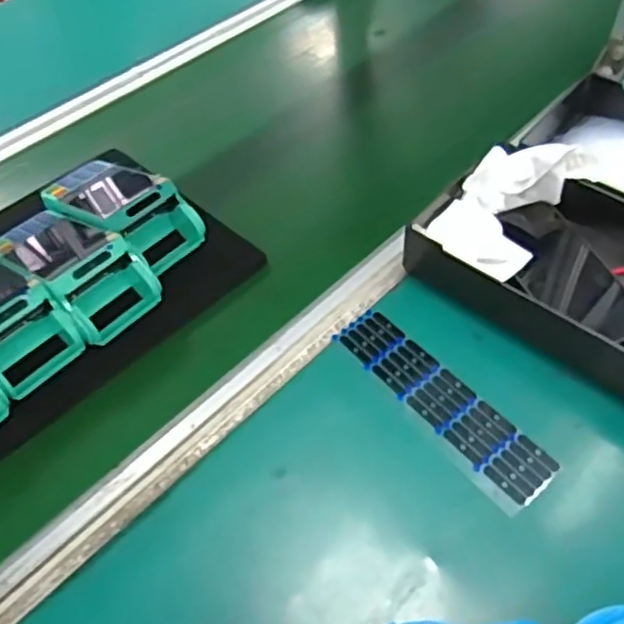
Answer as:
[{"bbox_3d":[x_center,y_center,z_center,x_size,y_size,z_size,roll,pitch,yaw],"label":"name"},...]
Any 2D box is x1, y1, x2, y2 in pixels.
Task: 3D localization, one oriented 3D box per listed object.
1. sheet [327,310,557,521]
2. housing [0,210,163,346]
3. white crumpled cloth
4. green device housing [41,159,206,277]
[{"bbox_3d":[0.099,0.069,0.524,0.053,0.005,0.198,-32,58,-22],"label":"sheet"},{"bbox_3d":[-0.216,-0.044,0.593,0.165,0.071,0.076,35,60,25],"label":"housing"},{"bbox_3d":[0.182,-0.098,0.610,0.084,0.067,0.149,33,59,24],"label":"white crumpled cloth"},{"bbox_3d":[-0.187,-0.109,0.635,0.168,0.053,0.084,35,60,25],"label":"green device housing"}]

